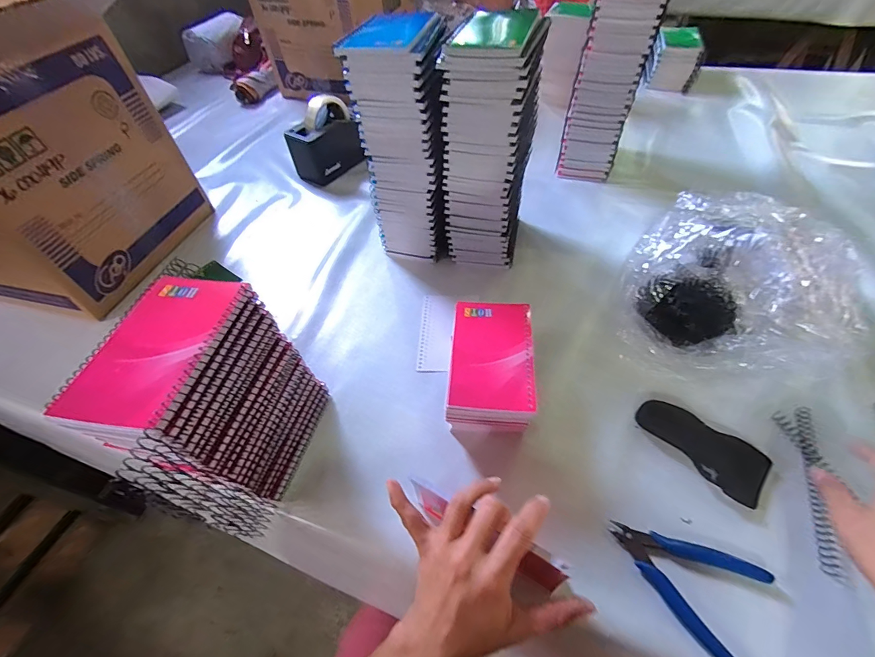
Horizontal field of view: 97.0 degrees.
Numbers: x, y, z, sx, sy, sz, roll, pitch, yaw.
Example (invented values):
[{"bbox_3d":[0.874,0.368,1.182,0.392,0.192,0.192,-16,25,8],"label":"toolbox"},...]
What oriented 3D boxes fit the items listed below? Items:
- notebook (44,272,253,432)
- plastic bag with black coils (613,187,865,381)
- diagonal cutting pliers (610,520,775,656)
[{"bbox_3d":[-0.204,0.009,0.286,0.084,0.012,0.131,5,53,10],"label":"notebook"},{"bbox_3d":[0.343,-0.048,0.458,0.212,0.100,0.226,18,57,18],"label":"plastic bag with black coils"},{"bbox_3d":[0.209,0.207,0.331,0.115,0.014,0.085,32,61,26],"label":"diagonal cutting pliers"}]

